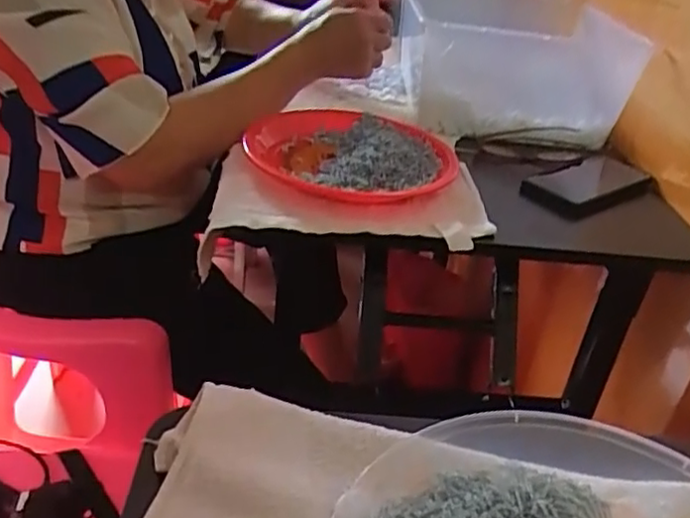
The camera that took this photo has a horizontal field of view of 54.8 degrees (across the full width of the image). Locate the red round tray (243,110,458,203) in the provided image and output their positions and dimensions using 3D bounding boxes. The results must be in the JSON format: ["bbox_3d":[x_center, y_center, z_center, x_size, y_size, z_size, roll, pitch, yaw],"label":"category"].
[{"bbox_3d":[0.004,-0.123,0.746,0.211,0.036,0.228,5,31,-3],"label":"red round tray"}]

